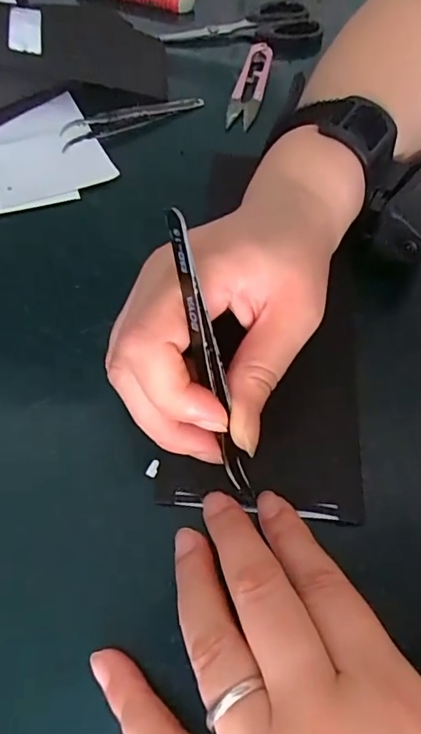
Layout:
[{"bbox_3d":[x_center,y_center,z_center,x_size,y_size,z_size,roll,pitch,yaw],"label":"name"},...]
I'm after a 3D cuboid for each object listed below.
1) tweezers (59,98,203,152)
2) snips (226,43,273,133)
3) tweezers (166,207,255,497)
[{"bbox_3d":[-0.054,-0.176,0.347,0.107,0.011,0.014,-27,63,-19],"label":"tweezers"},{"bbox_3d":[0.031,-0.218,0.378,0.022,0.013,0.095,12,57,5],"label":"snips"},{"bbox_3d":[0.001,0.001,0.178,0.010,0.113,0.006,-21,24,-16],"label":"tweezers"}]

